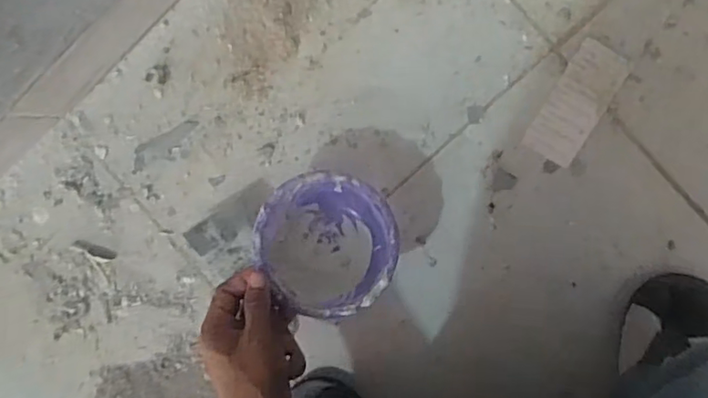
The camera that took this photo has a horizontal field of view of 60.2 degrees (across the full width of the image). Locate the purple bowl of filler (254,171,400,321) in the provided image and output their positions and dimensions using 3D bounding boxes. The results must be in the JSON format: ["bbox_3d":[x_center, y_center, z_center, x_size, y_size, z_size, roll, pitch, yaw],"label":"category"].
[{"bbox_3d":[-0.022,0.039,0.569,0.122,0.062,0.124,1,96,6],"label":"purple bowl of filler"}]

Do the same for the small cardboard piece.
[{"bbox_3d":[0.207,-0.089,0.567,0.050,0.004,0.113,30,98,2],"label":"small cardboard piece"}]

